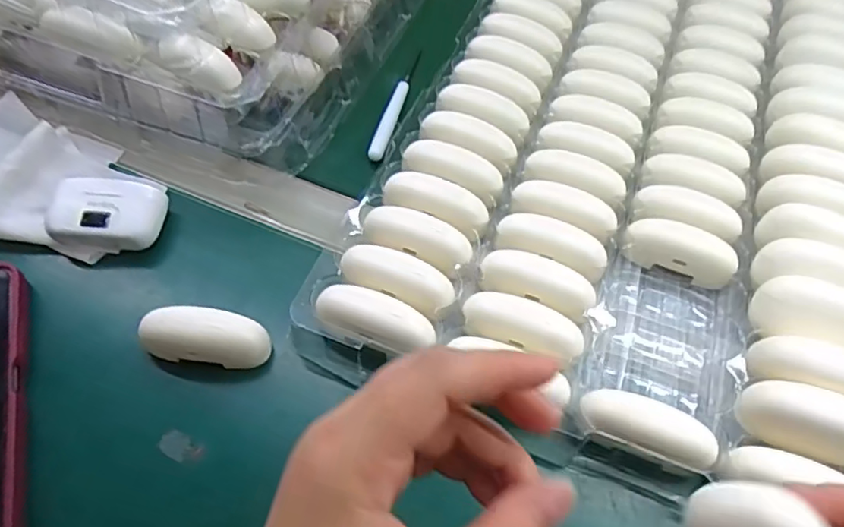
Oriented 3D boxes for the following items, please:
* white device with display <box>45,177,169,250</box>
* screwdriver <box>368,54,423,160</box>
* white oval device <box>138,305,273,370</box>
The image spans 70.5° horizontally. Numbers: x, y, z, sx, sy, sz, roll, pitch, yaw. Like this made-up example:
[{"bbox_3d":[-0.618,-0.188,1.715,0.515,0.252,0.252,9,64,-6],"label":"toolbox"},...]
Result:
[{"bbox_3d":[-0.189,-0.030,0.359,0.056,0.030,0.039,5,57,-1],"label":"white device with display"},{"bbox_3d":[-0.019,-0.122,0.450,0.012,0.012,0.124,13,57,4],"label":"screwdriver"},{"bbox_3d":[-0.116,0.040,0.323,0.065,0.026,0.025,6,57,0],"label":"white oval device"}]

